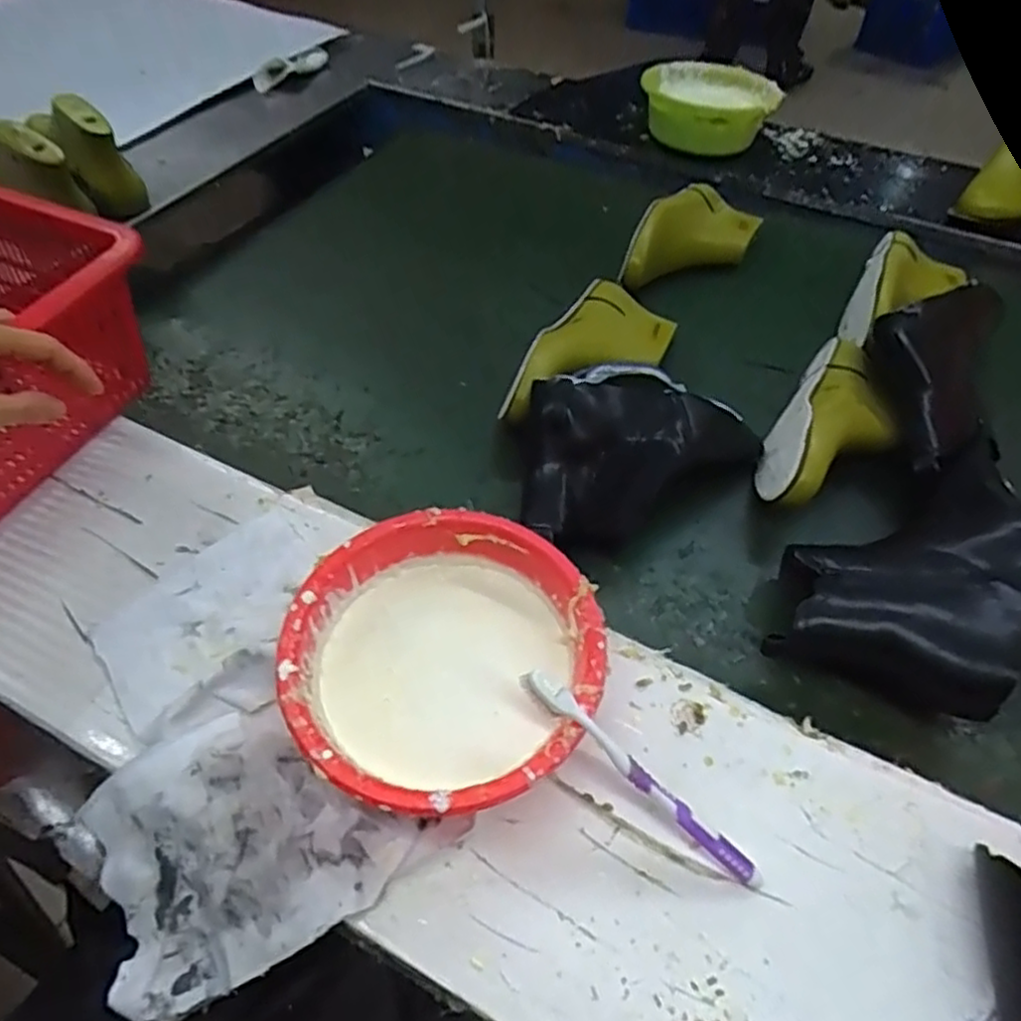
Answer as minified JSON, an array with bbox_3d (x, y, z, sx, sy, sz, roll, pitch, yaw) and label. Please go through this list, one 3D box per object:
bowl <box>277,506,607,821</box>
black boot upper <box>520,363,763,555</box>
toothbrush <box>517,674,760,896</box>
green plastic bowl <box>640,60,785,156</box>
[{"bbox_3d":[-0.039,0.100,0.451,0.183,0.076,0.189,0,51,-1],"label":"bowl"},{"bbox_3d":[0.100,-0.057,0.613,0.235,0.089,0.147,-26,56,-20],"label":"black boot upper"},{"bbox_3d":[0.076,0.155,0.400,0.183,0.018,0.012,44,57,-7],"label":"toothbrush"},{"bbox_3d":[0.286,-0.588,1.022,0.191,0.091,0.192,7,51,5],"label":"green plastic bowl"}]

